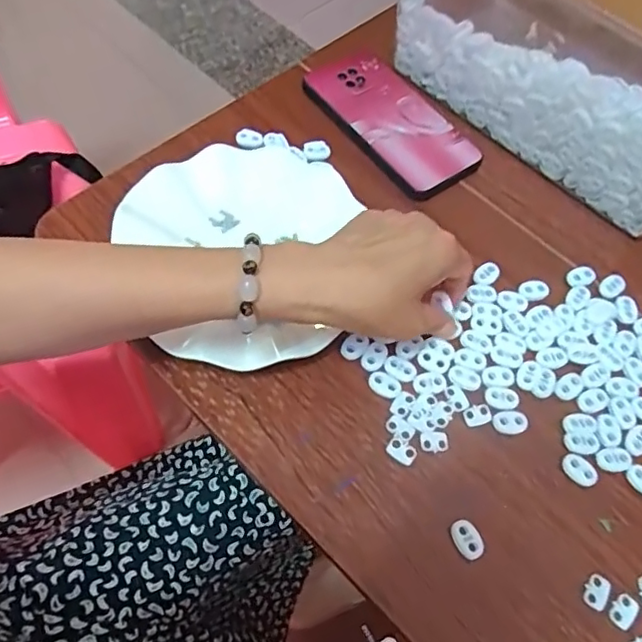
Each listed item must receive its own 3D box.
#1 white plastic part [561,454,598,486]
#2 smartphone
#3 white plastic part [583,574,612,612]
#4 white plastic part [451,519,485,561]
[{"bbox_3d":[0.167,0.097,0.382,0.022,0.007,0.015,33,66,13],"label":"white plastic part"},{"bbox_3d":[0.063,-0.178,0.512,0.092,0.006,0.161,-30,69,-17],"label":"smartphone"},{"bbox_3d":[0.164,0.160,0.349,0.014,0.004,0.019,31,65,12],"label":"white plastic part"},{"bbox_3d":[0.089,0.133,0.358,0.015,0.006,0.022,-20,66,-13],"label":"white plastic part"}]

